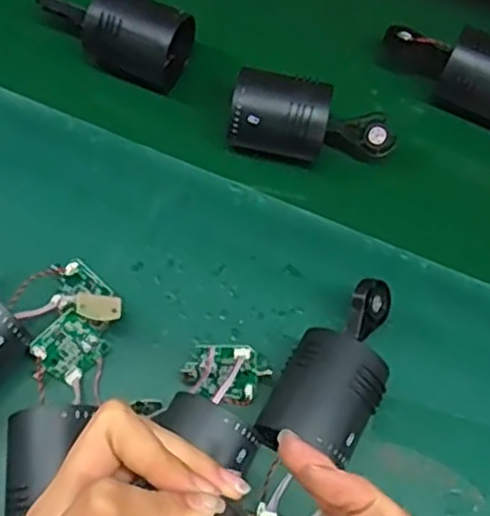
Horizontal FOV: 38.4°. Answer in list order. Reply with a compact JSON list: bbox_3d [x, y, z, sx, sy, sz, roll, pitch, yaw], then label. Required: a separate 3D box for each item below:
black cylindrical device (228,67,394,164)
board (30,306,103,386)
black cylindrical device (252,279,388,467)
[{"bbox_3d":[0.046,-0.093,0.488,0.117,0.045,0.049,11,64,-15],"label":"black cylindrical device"},{"bbox_3d":[-0.102,0.053,0.412,0.034,0.005,0.036,-44,112,-7],"label":"board"},{"bbox_3d":[0.054,0.066,0.409,0.055,0.055,0.116,25,65,8],"label":"black cylindrical device"}]

